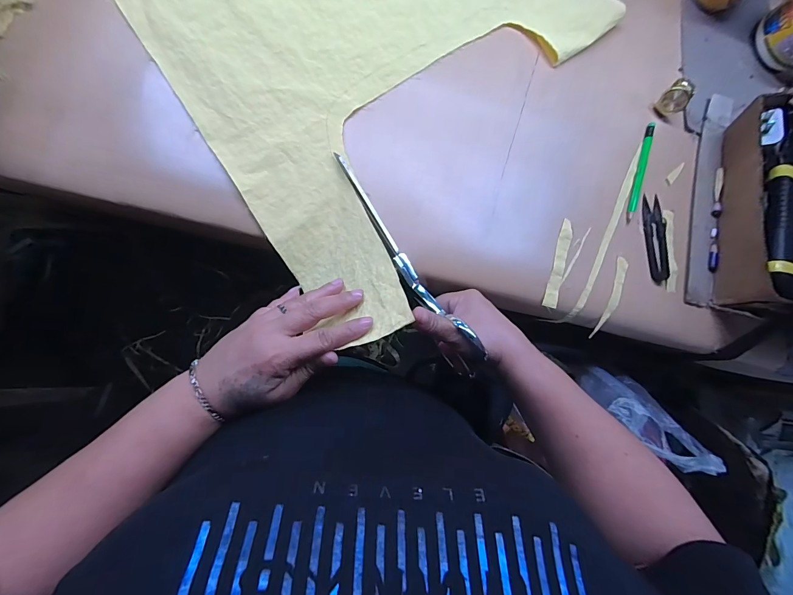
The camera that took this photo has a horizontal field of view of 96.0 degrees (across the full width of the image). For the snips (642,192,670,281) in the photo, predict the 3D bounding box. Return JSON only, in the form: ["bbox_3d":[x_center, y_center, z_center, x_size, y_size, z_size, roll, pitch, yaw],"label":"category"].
[{"bbox_3d":[0.292,-0.066,0.400,0.026,0.011,0.098,1,86,-9],"label":"snips"}]

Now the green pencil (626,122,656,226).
[{"bbox_3d":[0.276,-0.142,0.404,0.009,0.005,0.121,17,84,-7],"label":"green pencil"}]

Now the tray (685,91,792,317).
[{"bbox_3d":[0.368,-0.113,0.388,0.051,0.061,0.255,8,85,-8],"label":"tray"}]

